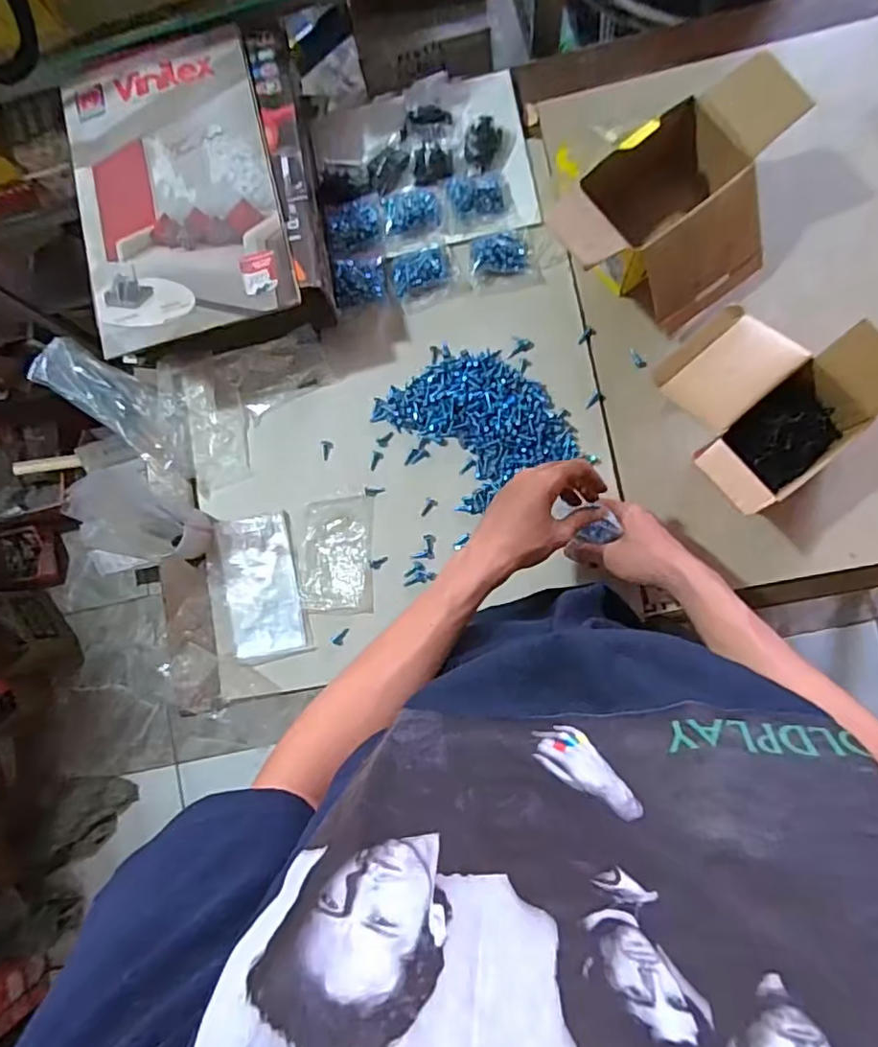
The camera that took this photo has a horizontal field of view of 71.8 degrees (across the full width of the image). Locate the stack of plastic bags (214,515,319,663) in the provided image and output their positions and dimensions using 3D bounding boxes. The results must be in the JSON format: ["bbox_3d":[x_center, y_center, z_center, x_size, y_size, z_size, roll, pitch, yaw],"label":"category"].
[{"bbox_3d":[-0.199,0.071,0.682,0.083,0.011,0.160,-11,84,5],"label":"stack of plastic bags"}]

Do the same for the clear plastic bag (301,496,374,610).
[{"bbox_3d":[-0.114,0.034,0.678,0.080,0.011,0.127,-1,84,6],"label":"clear plastic bag"}]

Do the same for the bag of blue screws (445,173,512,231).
[{"bbox_3d":[0.045,-0.374,0.691,0.069,0.021,0.053,-17,83,4],"label":"bag of blue screws"}]

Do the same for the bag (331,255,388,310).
[{"bbox_3d":[-0.090,-0.276,0.694,0.059,0.017,0.055,-9,84,5],"label":"bag"}]

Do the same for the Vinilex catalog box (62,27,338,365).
[{"bbox_3d":[-0.254,-0.342,0.676,0.242,0.106,0.343,-10,84,5],"label":"Vinilex catalog box"}]

